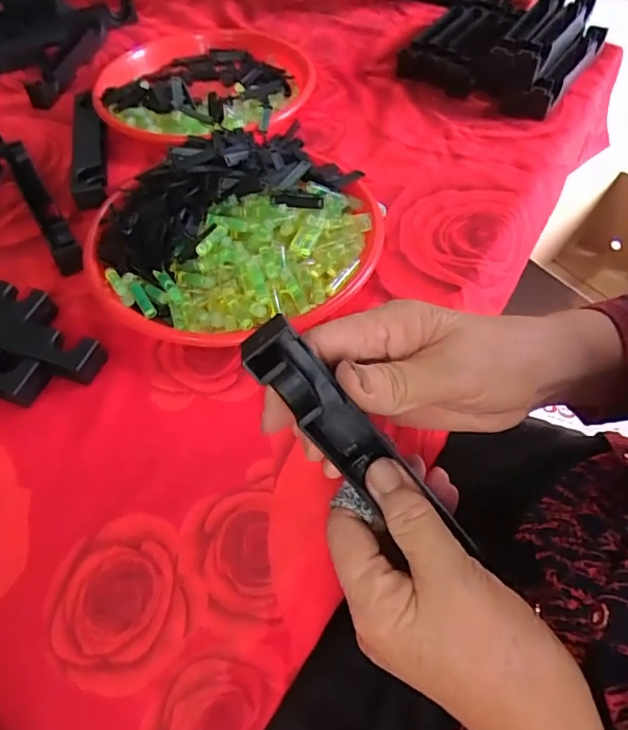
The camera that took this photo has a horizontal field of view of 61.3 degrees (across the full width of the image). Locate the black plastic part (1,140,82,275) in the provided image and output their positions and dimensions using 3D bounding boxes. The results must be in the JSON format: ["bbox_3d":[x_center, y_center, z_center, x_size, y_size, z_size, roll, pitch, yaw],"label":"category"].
[{"bbox_3d":[-0.262,-0.155,0.511,0.023,0.019,0.206,-27,57,-17],"label":"black plastic part"}]

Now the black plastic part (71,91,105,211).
[{"bbox_3d":[-0.240,-0.236,0.562,0.033,0.018,0.181,-11,54,-7],"label":"black plastic part"}]

